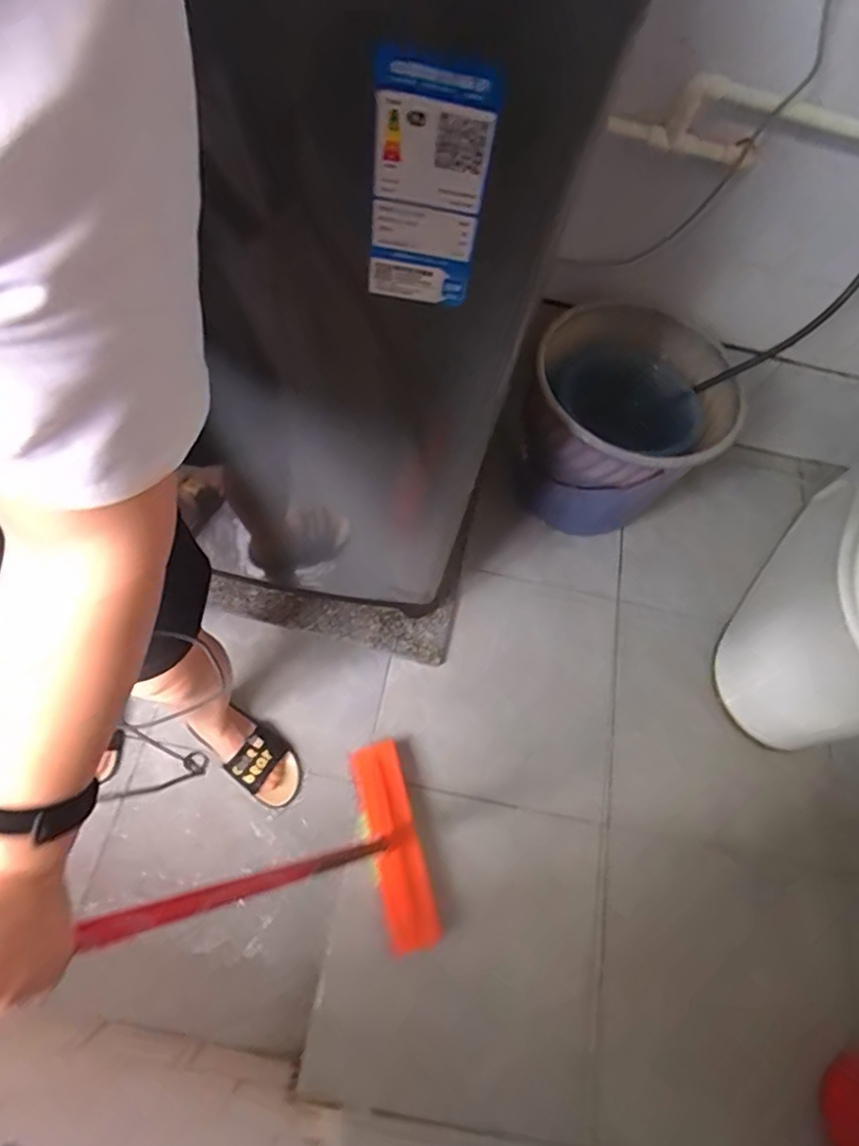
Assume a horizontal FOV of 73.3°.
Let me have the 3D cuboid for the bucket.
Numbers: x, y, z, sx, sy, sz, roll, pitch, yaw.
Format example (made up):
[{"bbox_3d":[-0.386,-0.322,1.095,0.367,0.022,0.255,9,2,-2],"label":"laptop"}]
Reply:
[{"bbox_3d":[0.320,-0.238,1.010,0.305,0.341,0.297,3,64,-6],"label":"bucket"}]

